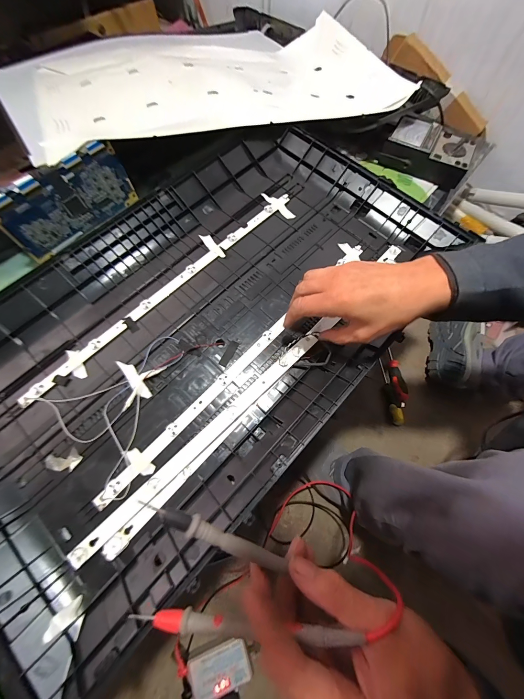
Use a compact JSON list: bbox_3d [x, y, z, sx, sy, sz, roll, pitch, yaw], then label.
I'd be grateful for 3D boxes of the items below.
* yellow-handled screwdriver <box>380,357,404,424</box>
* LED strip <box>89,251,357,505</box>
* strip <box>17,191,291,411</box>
[{"bbox_3d":[0.315,0.098,0.673,0.028,0.034,0.160,2,63,-1],"label":"yellow-handled screwdriver"},{"bbox_3d":[-0.016,0.004,0.378,0.020,0.010,0.486,40,69,17],"label":"LED strip"},{"bbox_3d":[-0.133,-0.100,0.416,0.022,0.010,0.488,42,73,15],"label":"strip"}]

